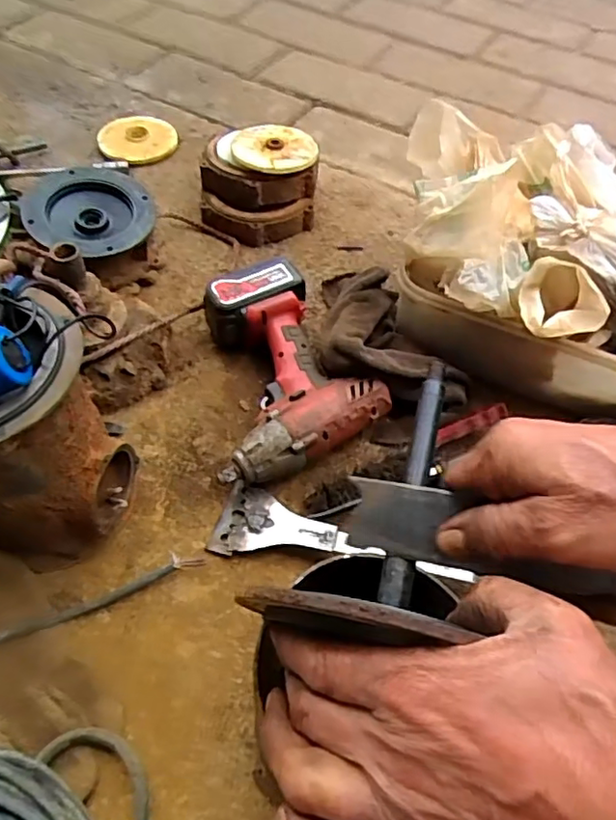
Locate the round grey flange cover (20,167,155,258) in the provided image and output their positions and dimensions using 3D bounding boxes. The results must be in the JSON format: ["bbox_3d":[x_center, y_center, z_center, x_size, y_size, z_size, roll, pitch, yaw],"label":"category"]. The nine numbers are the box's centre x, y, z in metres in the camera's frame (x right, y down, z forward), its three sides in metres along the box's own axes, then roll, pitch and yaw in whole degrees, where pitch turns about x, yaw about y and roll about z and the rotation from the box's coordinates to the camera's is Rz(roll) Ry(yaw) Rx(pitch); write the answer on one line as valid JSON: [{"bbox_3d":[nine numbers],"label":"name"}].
[{"bbox_3d":[-0.247,-0.224,0.699,0.135,0.034,0.139,1,56,-2],"label":"round grey flange cover"}]

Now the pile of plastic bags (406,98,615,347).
[{"bbox_3d":[0.236,-0.183,0.603,0.267,0.113,0.269,0,56,-3],"label":"pile of plastic bags"}]

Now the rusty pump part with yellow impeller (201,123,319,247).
[{"bbox_3d":[-0.061,-0.280,0.771,0.139,0.089,0.118,0,54,-2],"label":"rusty pump part with yellow impeller"}]

